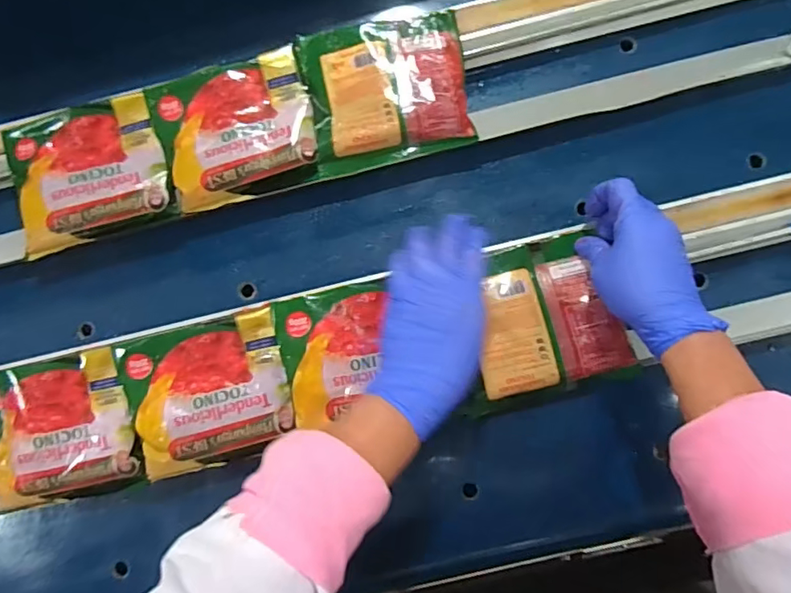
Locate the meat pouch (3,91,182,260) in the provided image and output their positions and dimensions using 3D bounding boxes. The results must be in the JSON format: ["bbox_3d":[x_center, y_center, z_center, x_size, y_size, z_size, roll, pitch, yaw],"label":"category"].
[{"bbox_3d":[-0.287,-0.114,0.523,0.141,0.031,0.124,-16,81,2],"label":"meat pouch"}]

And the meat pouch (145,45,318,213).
[{"bbox_3d":[-0.147,-0.154,0.521,0.139,0.033,0.124,-16,81,2],"label":"meat pouch"}]

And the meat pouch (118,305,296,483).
[{"bbox_3d":[-0.163,0.086,0.491,0.132,0.033,0.121,-14,81,2],"label":"meat pouch"}]

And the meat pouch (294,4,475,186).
[{"bbox_3d":[-0.008,-0.192,0.517,0.146,0.037,0.135,-11,81,3],"label":"meat pouch"}]

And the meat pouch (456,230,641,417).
[{"bbox_3d":[0.117,0.020,0.475,0.140,0.019,0.128,-15,81,2],"label":"meat pouch"}]

